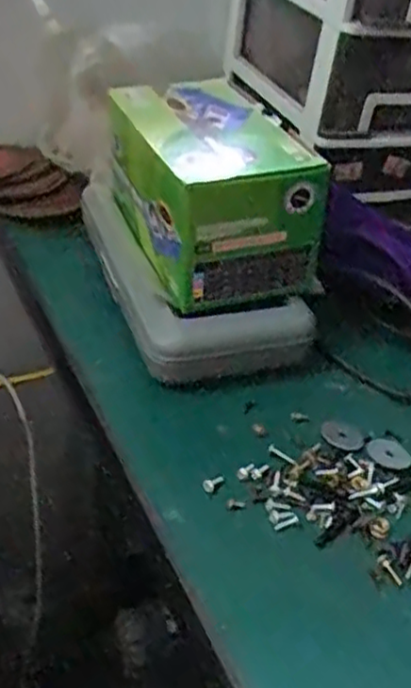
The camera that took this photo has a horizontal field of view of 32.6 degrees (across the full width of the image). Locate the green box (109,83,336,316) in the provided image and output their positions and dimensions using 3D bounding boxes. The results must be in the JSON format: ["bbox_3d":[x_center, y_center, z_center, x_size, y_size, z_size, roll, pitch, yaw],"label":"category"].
[{"bbox_3d":[-0.001,-0.118,0.516,0.108,0.093,0.173,-9,42,-21],"label":"green box"}]

